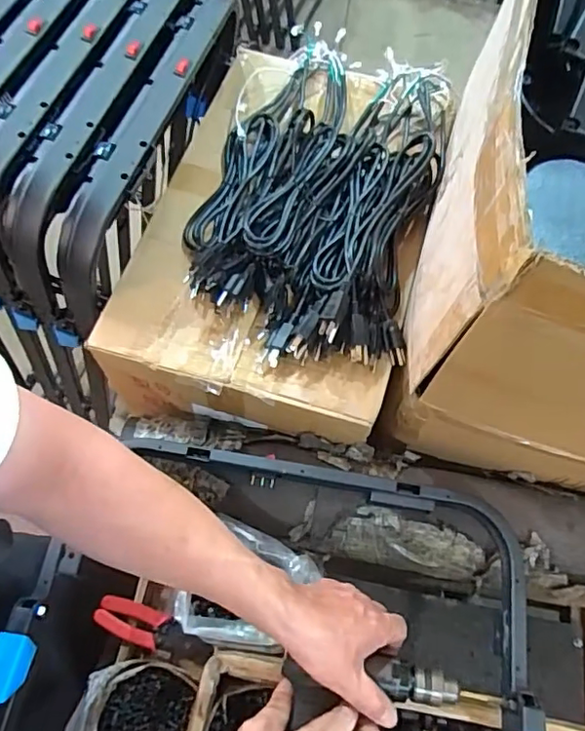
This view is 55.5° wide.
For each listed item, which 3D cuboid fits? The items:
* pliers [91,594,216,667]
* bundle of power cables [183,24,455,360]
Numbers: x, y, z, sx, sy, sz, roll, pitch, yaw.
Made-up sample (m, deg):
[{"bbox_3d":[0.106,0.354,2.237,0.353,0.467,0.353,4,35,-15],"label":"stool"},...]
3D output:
[{"bbox_3d":[-0.185,0.358,0.749,0.162,0.010,0.046,28,65,-5],"label":"pliers"},{"bbox_3d":[0.038,-0.244,0.727,0.290,0.055,0.510,15,64,5],"label":"bundle of power cables"}]

